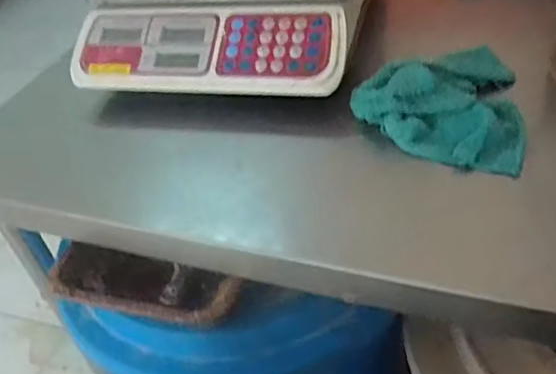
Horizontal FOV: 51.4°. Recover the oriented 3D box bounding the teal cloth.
[{"bbox_3d":[0.157,-0.090,0.564,0.157,0.045,0.165,6,43,19],"label":"teal cloth"}]

